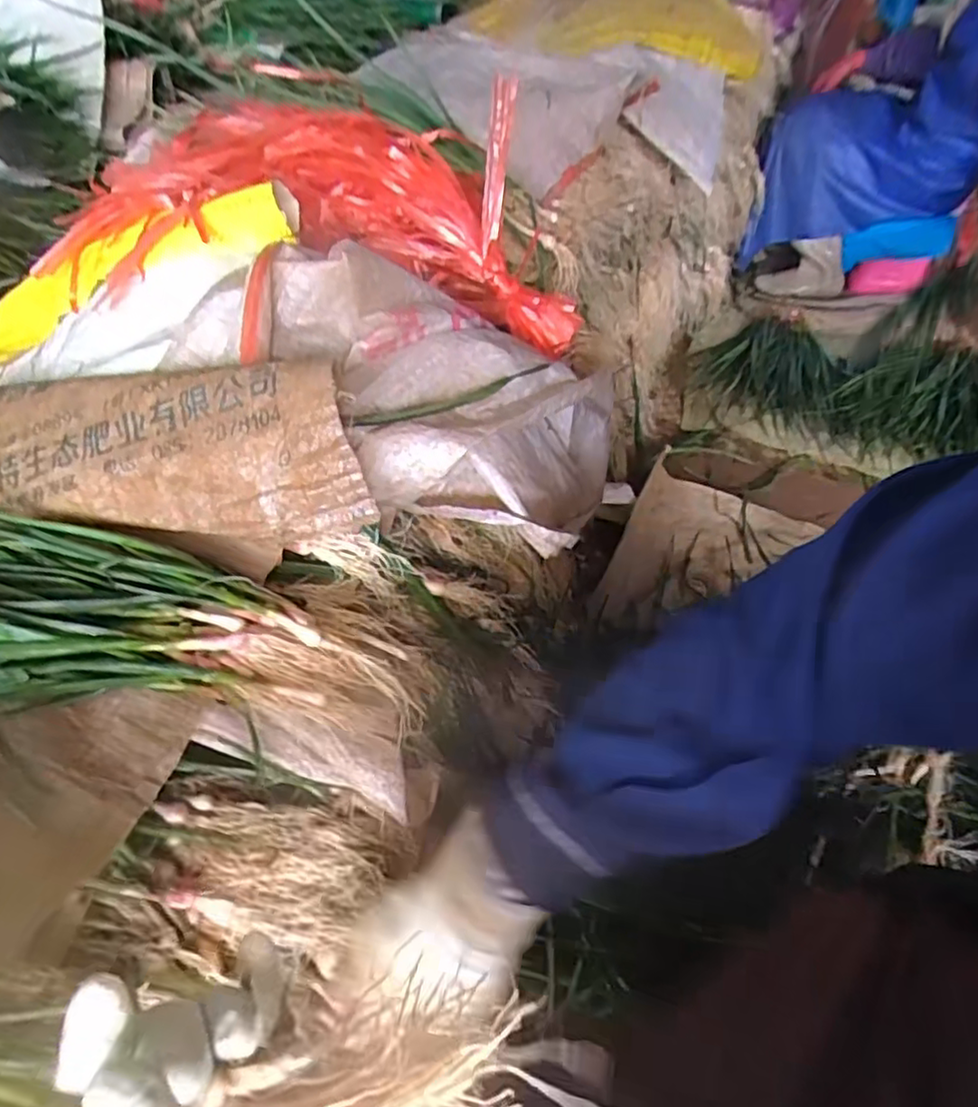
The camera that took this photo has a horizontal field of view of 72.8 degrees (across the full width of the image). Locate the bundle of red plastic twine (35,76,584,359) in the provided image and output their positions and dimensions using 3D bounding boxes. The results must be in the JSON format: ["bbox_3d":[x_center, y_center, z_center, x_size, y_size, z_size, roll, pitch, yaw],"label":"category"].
[{"bbox_3d":[-0.160,-0.335,0.654,0.506,0.194,0.173,8,46,7],"label":"bundle of red plastic twine"}]

